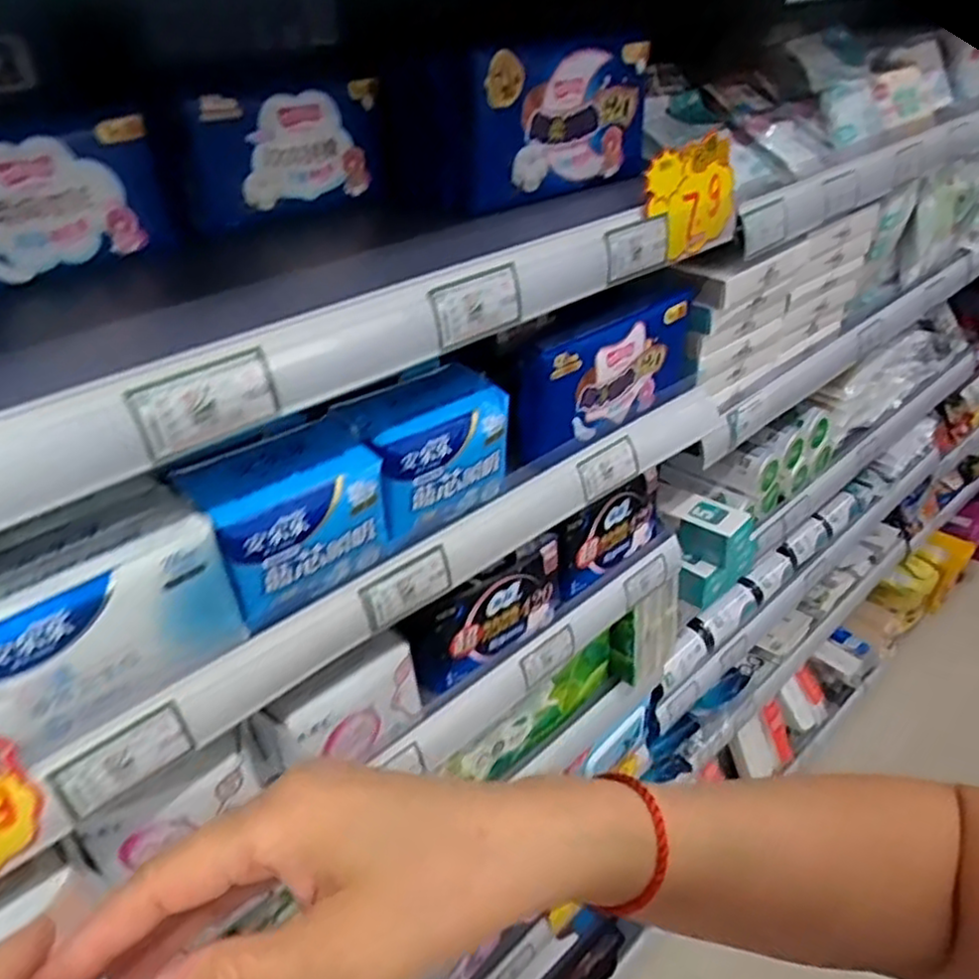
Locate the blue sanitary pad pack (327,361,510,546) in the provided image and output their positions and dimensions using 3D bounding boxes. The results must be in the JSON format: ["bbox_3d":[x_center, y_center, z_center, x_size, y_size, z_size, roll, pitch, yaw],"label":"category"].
[{"bbox_3d":[-0.042,-0.027,0.496,0.111,0.081,0.069,-29,45,-31],"label":"blue sanitary pad pack"}]

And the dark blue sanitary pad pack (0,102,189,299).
[{"bbox_3d":[-0.257,-0.166,0.412,0.051,0.079,0.153,27,46,33],"label":"dark blue sanitary pad pack"}]

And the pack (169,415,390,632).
[{"bbox_3d":[-0.119,0.017,0.441,0.102,0.080,0.071,-32,46,-33],"label":"pack"}]

